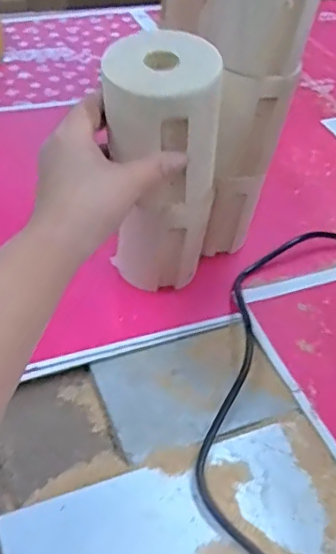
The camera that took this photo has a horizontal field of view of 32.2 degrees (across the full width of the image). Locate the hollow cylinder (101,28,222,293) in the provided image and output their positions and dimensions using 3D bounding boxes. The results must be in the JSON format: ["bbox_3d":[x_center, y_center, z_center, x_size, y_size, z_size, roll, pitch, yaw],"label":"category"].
[{"bbox_3d":[-0.005,-0.073,0.470,0.080,0.237,0.074,6,59,3],"label":"hollow cylinder"}]

